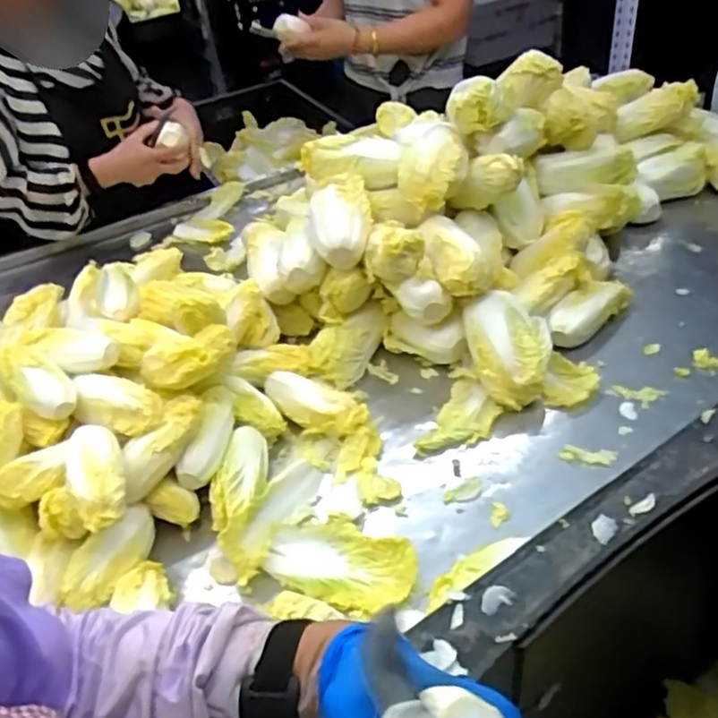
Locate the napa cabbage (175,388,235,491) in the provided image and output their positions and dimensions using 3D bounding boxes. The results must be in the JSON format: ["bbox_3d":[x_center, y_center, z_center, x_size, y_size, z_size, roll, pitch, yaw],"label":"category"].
[{"bbox_3d":[-0.177,0.084,0.803,0.046,0.046,0.139,1,41,10],"label":"napa cabbage"}]

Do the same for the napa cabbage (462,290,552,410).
[{"bbox_3d":[0.193,-0.011,0.882,0.113,0.098,0.131,4,41,14],"label":"napa cabbage"}]

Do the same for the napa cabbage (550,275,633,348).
[{"bbox_3d":[0.335,-0.069,0.976,0.064,0.047,0.172,25,50,33],"label":"napa cabbage"}]

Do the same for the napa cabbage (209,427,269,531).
[{"bbox_3d":[-0.136,0.138,0.781,0.058,0.037,0.144,1,41,10],"label":"napa cabbage"}]

